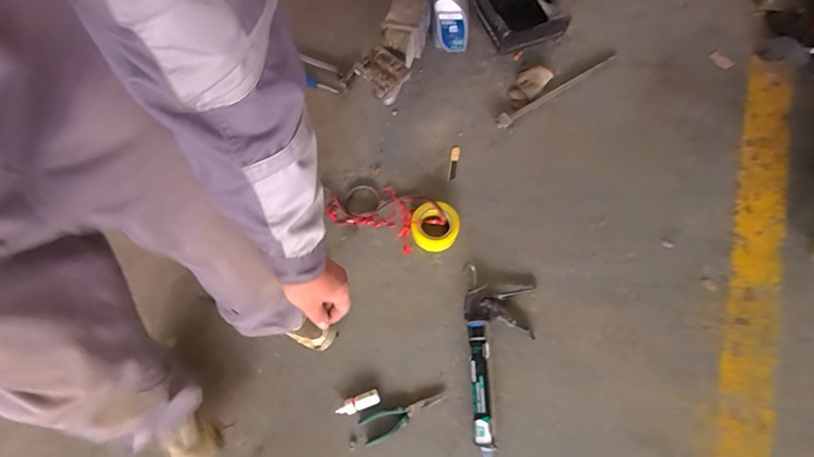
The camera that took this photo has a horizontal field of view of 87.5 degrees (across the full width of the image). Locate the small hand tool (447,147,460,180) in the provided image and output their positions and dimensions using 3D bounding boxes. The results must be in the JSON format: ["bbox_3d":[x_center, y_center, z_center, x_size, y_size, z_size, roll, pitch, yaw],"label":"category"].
[{"bbox_3d":[0.124,-0.173,1.141,0.024,0.019,0.098,10,68,5],"label":"small hand tool"}]

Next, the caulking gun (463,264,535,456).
[{"bbox_3d":[0.201,0.299,0.924,0.153,0.058,0.422,4,67,3],"label":"caulking gun"}]

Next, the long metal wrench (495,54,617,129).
[{"bbox_3d":[0.417,-0.390,1.189,0.430,0.028,0.038,-33,71,-12],"label":"long metal wrench"}]

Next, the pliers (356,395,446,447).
[{"bbox_3d":[-0.006,0.402,0.914,0.187,0.011,0.055,-20,68,-7],"label":"pliers"}]

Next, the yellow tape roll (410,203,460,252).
[{"bbox_3d":[0.067,-0.001,1.051,0.115,0.057,0.111,0,67,1],"label":"yellow tape roll"}]

